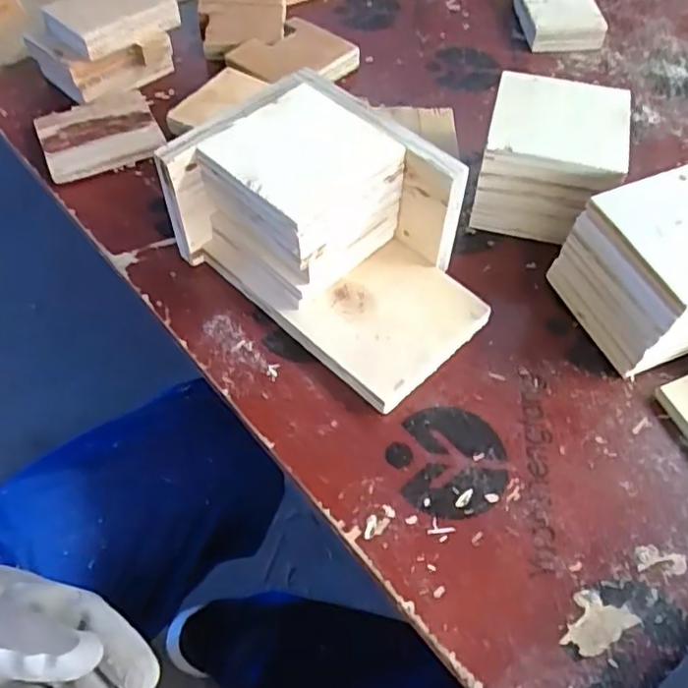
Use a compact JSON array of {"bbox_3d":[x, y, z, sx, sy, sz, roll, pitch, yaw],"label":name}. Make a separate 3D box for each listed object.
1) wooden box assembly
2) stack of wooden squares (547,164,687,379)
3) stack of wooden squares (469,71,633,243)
[{"bbox_3d":[-0.002,-0.070,0.418,0.188,0.103,0.125,37,64,22],"label":"wooden box assembly"},{"bbox_3d":[0.200,-0.045,0.406,0.092,0.086,0.089,-19,58,-12],"label":"stack of wooden squares"},{"bbox_3d":[0.146,-0.133,0.474,0.100,0.085,0.093,16,58,11],"label":"stack of wooden squares"}]

